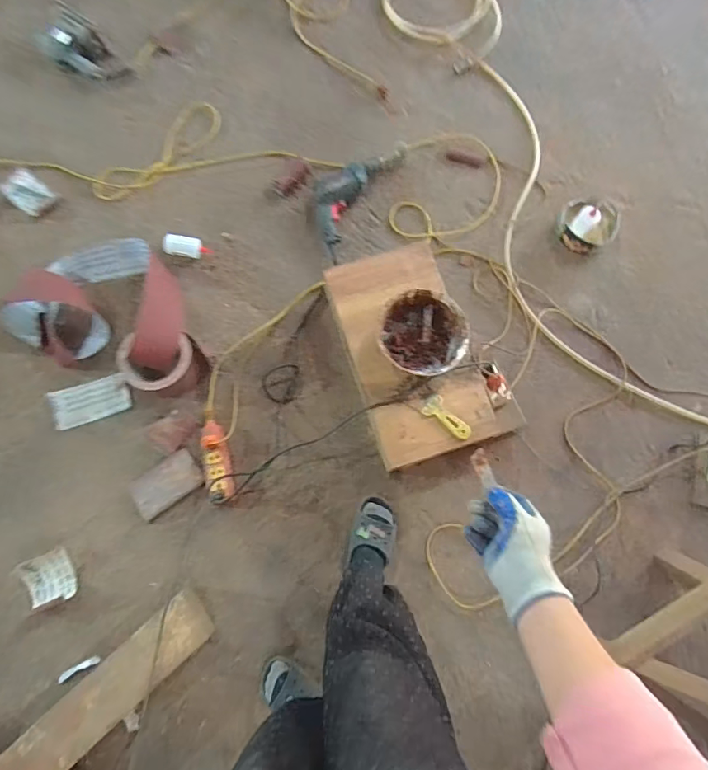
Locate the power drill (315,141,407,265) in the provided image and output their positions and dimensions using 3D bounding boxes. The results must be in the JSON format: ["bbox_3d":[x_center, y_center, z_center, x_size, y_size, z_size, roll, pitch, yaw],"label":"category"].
[{"bbox_3d":[-0.013,-0.555,1.331,0.160,0.078,0.398,31,81,4],"label":"power drill"}]

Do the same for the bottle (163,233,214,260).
[{"bbox_3d":[-0.460,-0.386,1.305,0.127,0.042,0.057,3,78,-33],"label":"bottle"}]

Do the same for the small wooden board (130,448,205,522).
[{"bbox_3d":[-0.475,0.249,1.191,0.172,0.014,0.111,-36,82,-7],"label":"small wooden board"}]

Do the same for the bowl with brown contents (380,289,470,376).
[{"bbox_3d":[0.166,-0.120,1.118,0.195,0.056,0.189,0,79,-1],"label":"bowl with brown contents"}]

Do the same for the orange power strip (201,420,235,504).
[{"bbox_3d":[-0.349,0.193,1.191,0.068,0.034,0.203,-14,80,-3],"label":"orange power strip"}]

